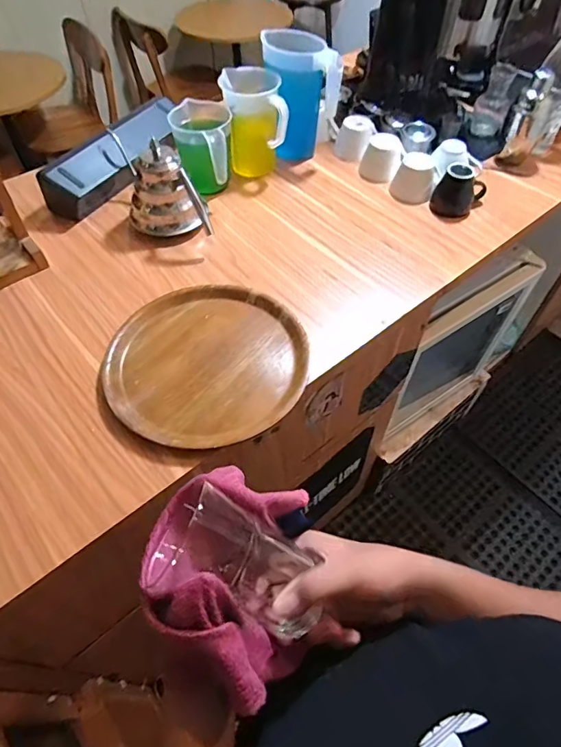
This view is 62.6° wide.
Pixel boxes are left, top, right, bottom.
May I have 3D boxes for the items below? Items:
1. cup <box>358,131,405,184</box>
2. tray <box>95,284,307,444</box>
[{"bbox_3d":[0.212,-0.452,0.971,0.084,0.064,0.088,12,55,7],"label":"cup"},{"bbox_3d":[-0.106,-0.019,0.681,0.284,0.021,0.274,0,55,-1],"label":"tray"}]

